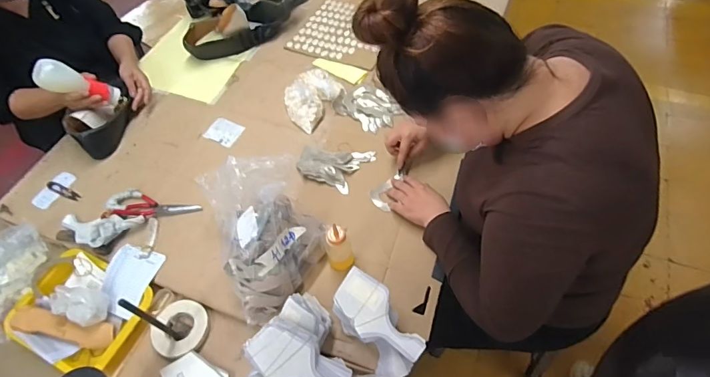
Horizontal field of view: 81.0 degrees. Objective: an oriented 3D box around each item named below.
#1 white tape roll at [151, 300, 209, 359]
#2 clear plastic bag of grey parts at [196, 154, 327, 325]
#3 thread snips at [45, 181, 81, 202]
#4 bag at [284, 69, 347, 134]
[{"bbox_3d":[-0.341,0.271,0.809,0.101,0.027,0.105,-2,57,3],"label":"white tape roll"},{"bbox_3d":[-0.176,0.063,0.797,0.193,0.216,0.289,-21,59,-9],"label":"clear plastic bag of grey parts"},{"bbox_3d":[-0.685,0.007,0.974,0.094,0.013,0.020,18,60,15],"label":"thread snips"},{"bbox_3d":[-0.112,-0.239,1.072,0.131,0.043,0.167,35,66,23],"label":"bag"}]

